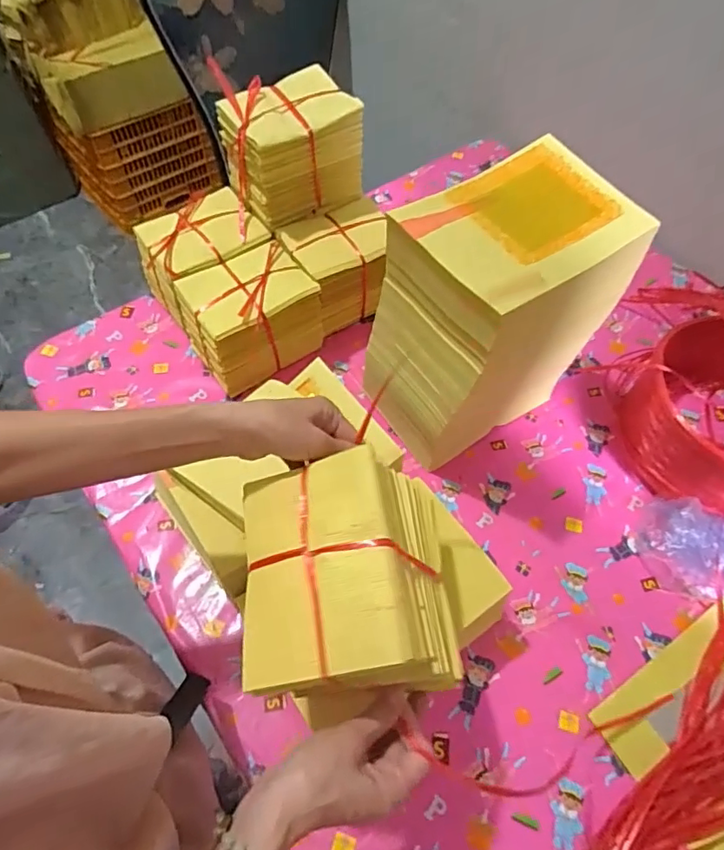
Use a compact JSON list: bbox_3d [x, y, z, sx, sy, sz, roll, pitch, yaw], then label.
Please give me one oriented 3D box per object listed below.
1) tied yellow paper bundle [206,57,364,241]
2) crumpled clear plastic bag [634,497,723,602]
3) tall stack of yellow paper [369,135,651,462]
[{"bbox_3d":[-0.099,-0.391,0.765,0.179,0.145,0.128,-20,62,-13],"label":"tied yellow paper bundle"},{"bbox_3d":[0.419,0.147,0.642,0.138,0.073,0.106,17,60,8],"label":"crumpled clear plastic bag"},{"bbox_3d":[0.153,-0.121,0.658,0.250,0.314,0.165,-28,64,-17],"label":"tall stack of yellow paper"}]

